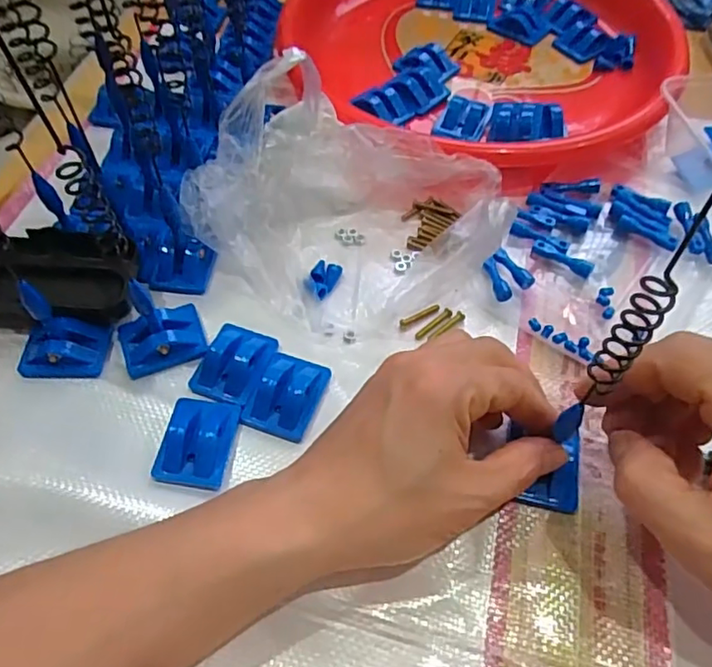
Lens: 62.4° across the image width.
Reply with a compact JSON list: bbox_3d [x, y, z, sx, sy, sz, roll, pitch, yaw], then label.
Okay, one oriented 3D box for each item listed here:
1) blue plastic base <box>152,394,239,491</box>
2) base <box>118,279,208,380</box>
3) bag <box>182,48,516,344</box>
[{"bbox_3d":[-0.079,0.052,0.291,0.033,0.009,0.046,6,56,5],"label":"blue plastic base"},{"bbox_3d":[-0.108,-0.010,0.307,0.044,0.053,0.035,-19,58,-12],"label":"base"},{"bbox_3d":[-0.005,-0.081,0.340,0.172,0.073,0.134,21,59,14],"label":"bag"}]

